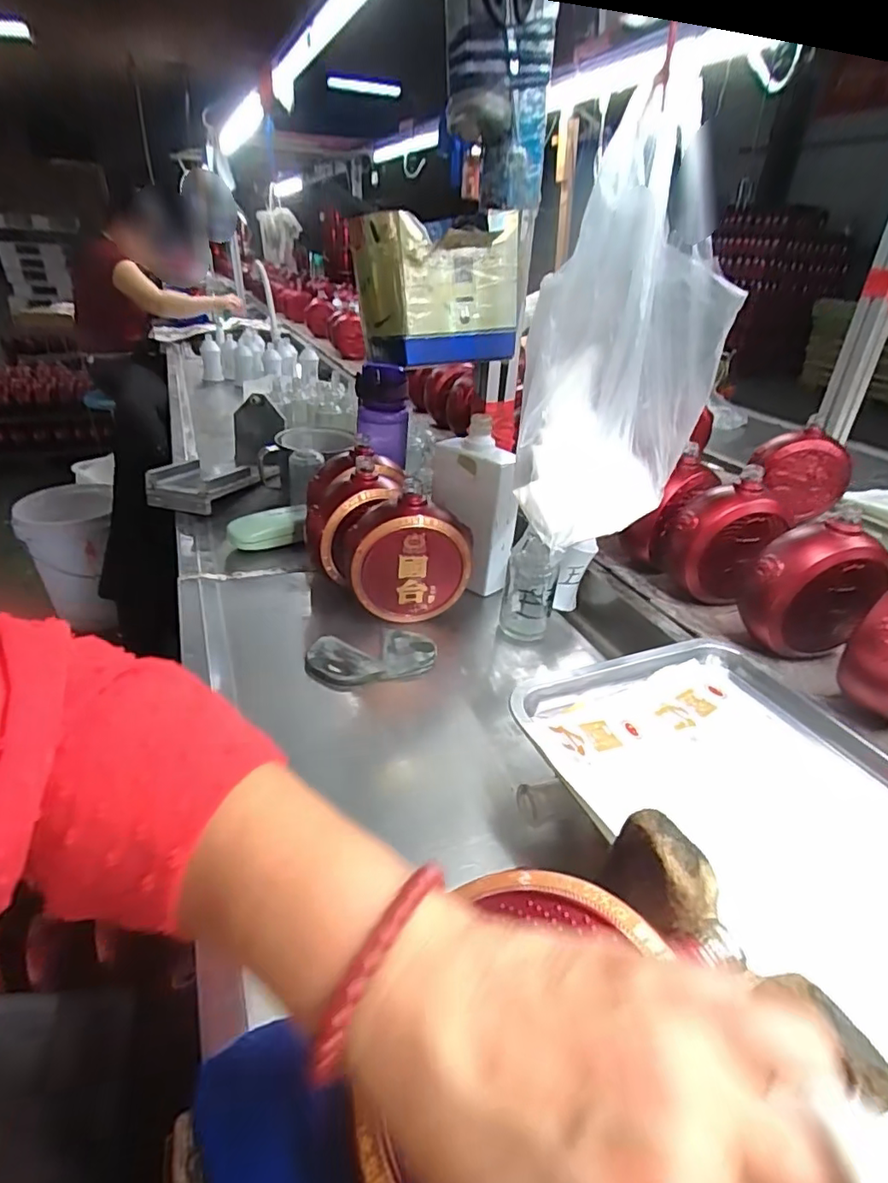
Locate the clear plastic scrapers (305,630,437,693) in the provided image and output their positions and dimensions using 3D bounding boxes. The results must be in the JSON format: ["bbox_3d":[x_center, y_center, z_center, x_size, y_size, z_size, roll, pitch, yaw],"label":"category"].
[{"bbox_3d":[-0.072,0.070,0.583,0.130,0.019,0.076,-6,32,-13],"label":"clear plastic scrapers"}]

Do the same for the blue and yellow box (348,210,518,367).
[{"bbox_3d":[-0.013,-0.322,0.608,0.165,0.132,0.116,-9,33,-18],"label":"blue and yellow box"}]

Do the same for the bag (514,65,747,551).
[{"bbox_3d":[0.140,-0.196,0.449,0.141,0.296,0.137,15,34,20],"label":"bag"}]

